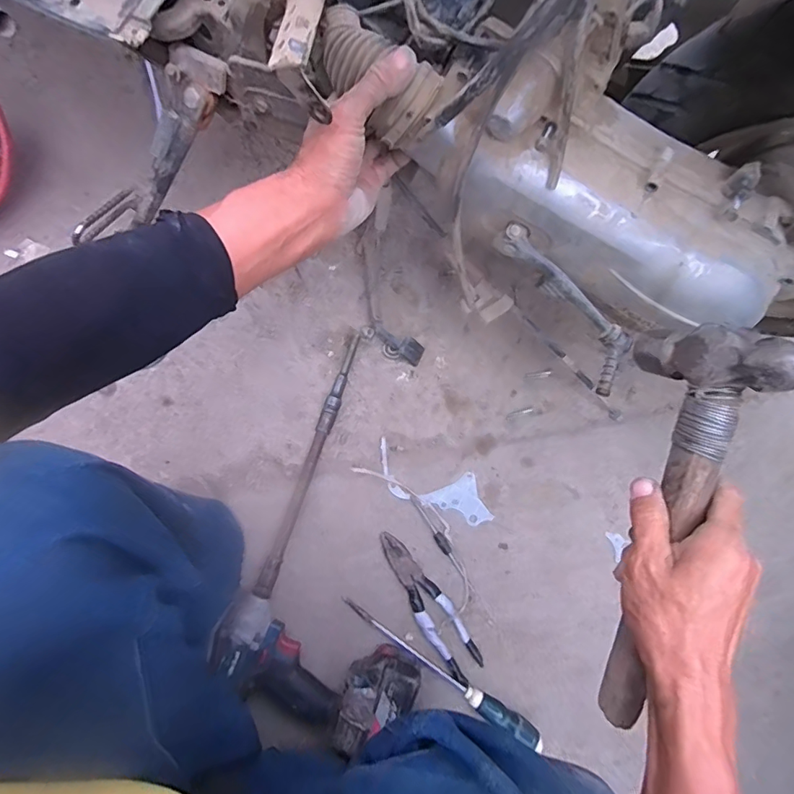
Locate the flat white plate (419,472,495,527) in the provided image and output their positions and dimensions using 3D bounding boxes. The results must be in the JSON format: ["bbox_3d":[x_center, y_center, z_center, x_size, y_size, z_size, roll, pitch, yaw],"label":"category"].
[{"bbox_3d":[0.082,0.150,0.638,0.078,0.004,0.068,-26,80,-3],"label":"flat white plate"}]

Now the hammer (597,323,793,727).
[{"bbox_3d":[0.190,0.099,0.342,0.049,0.104,0.297,11,100,3],"label":"hammer"}]

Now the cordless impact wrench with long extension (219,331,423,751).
[{"bbox_3d":[-0.037,0.164,0.595,0.237,0.076,0.468,20,81,5],"label":"cordless impact wrench with long extension"}]

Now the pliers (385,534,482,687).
[{"bbox_3d":[0.043,0.268,0.610,0.048,0.017,0.204,-30,81,-4],"label":"pliers"}]

